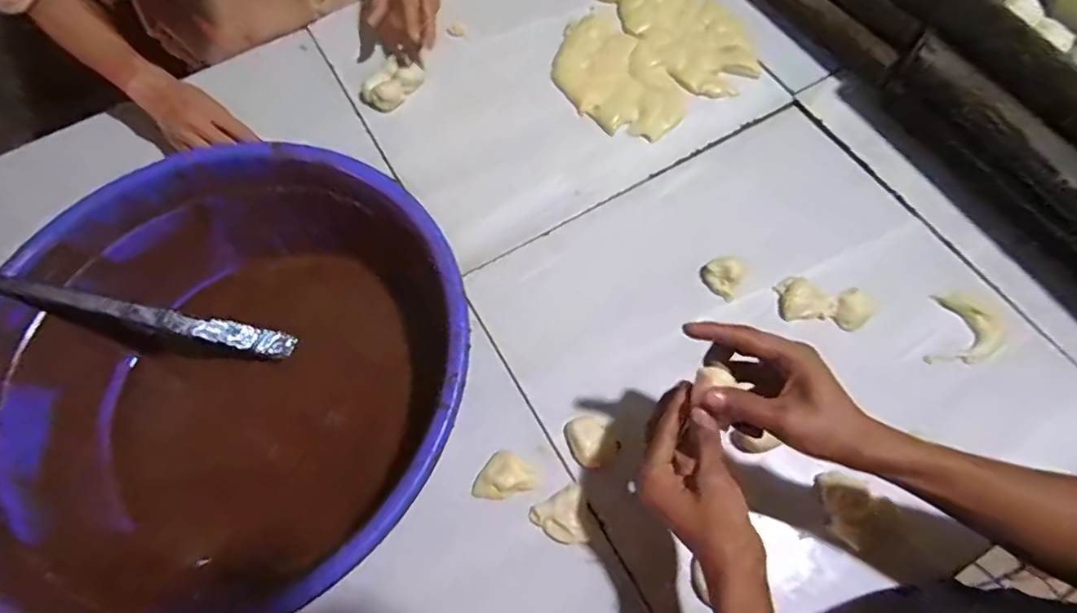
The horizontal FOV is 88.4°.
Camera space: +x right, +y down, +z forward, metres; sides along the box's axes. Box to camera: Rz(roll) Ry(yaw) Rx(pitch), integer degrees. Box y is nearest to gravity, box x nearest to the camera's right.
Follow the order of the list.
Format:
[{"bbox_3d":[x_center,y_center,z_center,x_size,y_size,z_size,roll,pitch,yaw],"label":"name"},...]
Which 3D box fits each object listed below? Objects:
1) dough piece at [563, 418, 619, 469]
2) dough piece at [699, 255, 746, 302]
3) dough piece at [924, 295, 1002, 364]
[{"bbox_3d":[0.052,0.130,0.537,0.044,0.012,0.049,-28,66,-9],"label":"dough piece"},{"bbox_3d":[0.198,-0.033,0.601,0.041,0.029,0.040,22,68,14],"label":"dough piece"},{"bbox_3d":[0.440,0.027,0.568,0.066,0.011,0.078,14,67,11],"label":"dough piece"}]

